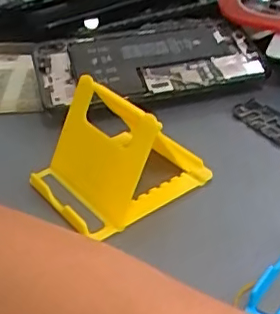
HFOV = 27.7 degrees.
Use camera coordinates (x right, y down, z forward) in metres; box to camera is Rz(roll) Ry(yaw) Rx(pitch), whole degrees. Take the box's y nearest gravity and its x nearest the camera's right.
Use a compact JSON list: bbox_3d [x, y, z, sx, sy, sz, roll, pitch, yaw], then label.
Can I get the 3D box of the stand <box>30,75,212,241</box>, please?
[{"bbox_3d":[-0.012,-0.006,0.307,0.081,0.049,0.068,-23,39,-24],"label":"stand"}]

